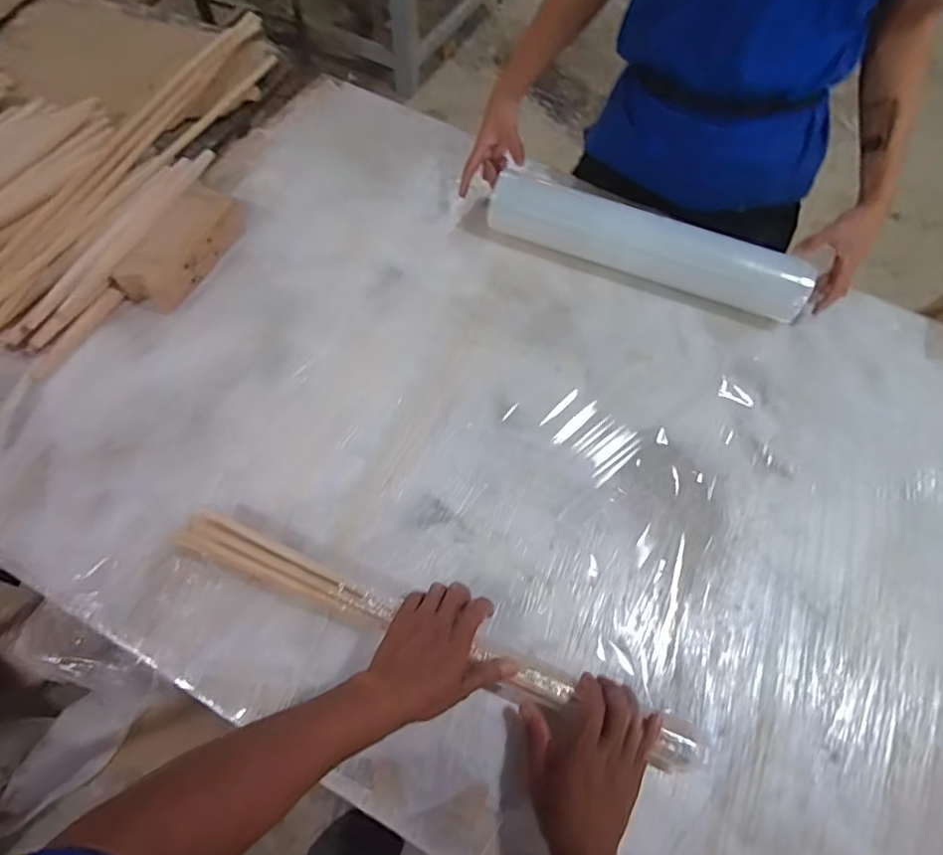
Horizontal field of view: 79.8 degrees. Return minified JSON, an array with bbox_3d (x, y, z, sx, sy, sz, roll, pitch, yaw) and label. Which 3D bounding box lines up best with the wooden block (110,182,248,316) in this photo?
[{"bbox_3d":[-0.440,-0.282,0.871,0.091,0.052,0.228,23,64,8],"label":"wooden block"}]

